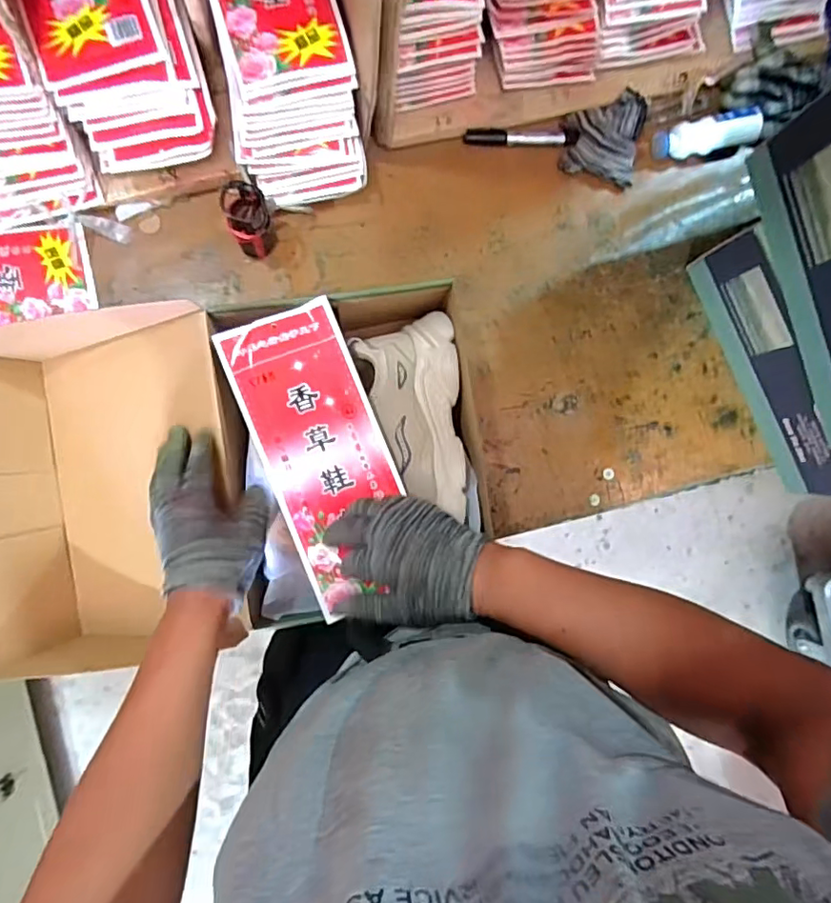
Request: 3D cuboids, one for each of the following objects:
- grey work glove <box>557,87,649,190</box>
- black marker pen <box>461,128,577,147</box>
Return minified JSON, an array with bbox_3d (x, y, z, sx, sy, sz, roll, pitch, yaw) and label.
[{"bbox_3d":[0.237,-0.400,0.703,0.097,0.029,0.110,12,87,-5],"label":"grey work glove"},{"bbox_3d":[0.132,-0.396,0.700,0.140,0.016,0.020,0,89,-6],"label":"black marker pen"}]

